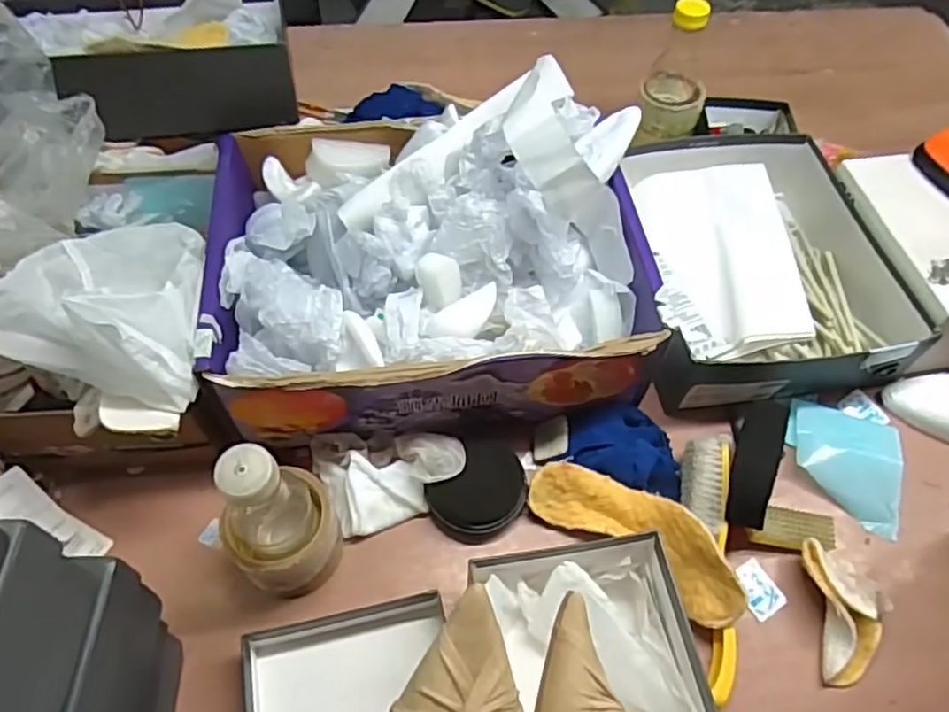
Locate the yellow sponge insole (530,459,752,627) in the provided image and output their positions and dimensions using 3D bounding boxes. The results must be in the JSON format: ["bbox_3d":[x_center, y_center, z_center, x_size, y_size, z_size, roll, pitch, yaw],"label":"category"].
[{"bbox_3d":[0.144,0.153,0.597,0.196,0.048,0.063,33,61,19],"label":"yellow sponge insole"}]

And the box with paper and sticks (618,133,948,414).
[{"bbox_3d":[0.299,-0.110,0.759,0.259,0.090,0.334,-9,57,-7],"label":"box with paper and sticks"}]

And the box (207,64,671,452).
[{"bbox_3d":[-0.044,-0.109,0.664,0.404,0.169,0.322,-6,57,-6],"label":"box"}]

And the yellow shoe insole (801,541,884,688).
[{"bbox_3d":[0.313,0.215,0.572,0.047,0.047,0.113,-1,71,-2],"label":"yellow shoe insole"}]

